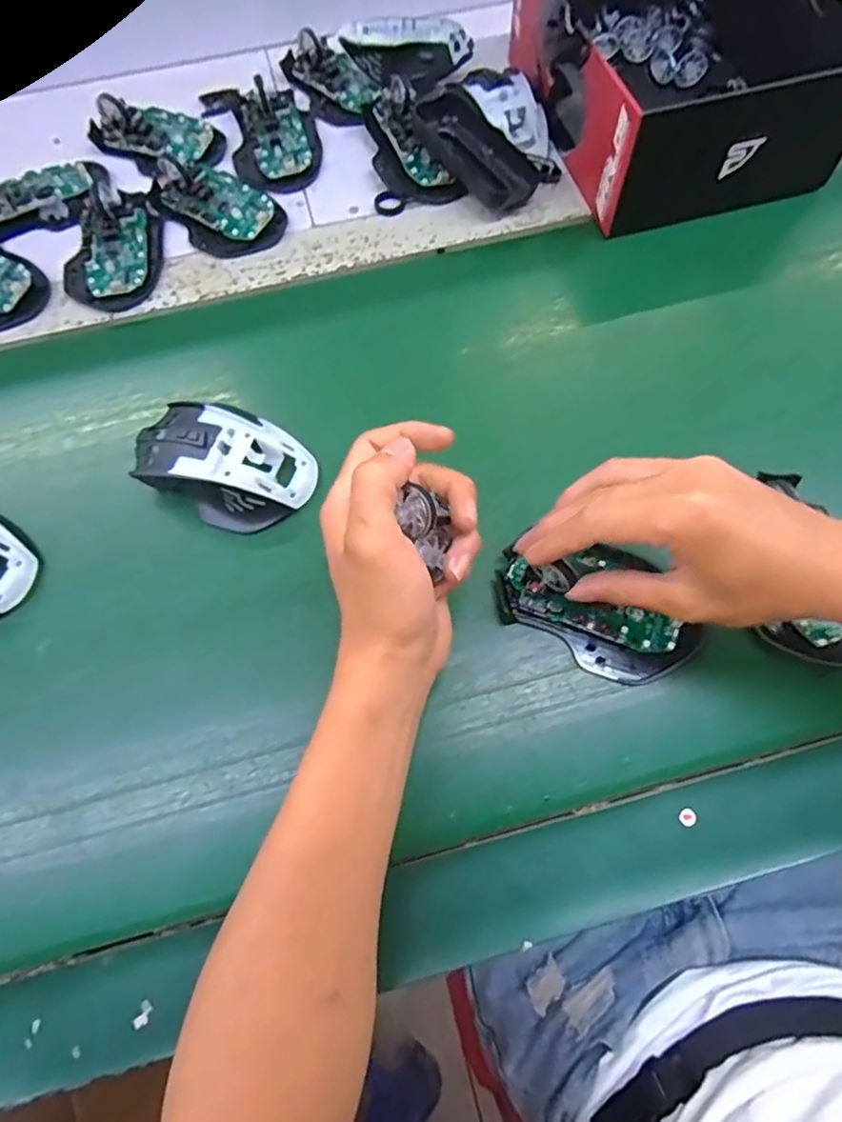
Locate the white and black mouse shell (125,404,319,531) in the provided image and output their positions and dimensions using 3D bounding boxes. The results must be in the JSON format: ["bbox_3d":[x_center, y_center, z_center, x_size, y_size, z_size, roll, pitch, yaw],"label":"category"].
[{"bbox_3d":[-0.126,-0.062,0.372,0.111,0.034,0.068,22,71,10],"label":"white and black mouse shell"}]

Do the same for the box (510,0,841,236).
[{"bbox_3d":[0.197,-0.399,0.468,0.192,0.087,0.254,-13,69,-4],"label":"box"}]

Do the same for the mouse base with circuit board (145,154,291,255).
[{"bbox_3d":[-0.168,-0.288,0.467,0.117,0.028,0.063,35,73,14],"label":"mouse base with circuit board"}]

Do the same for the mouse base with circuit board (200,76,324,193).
[{"bbox_3d":[-0.133,-0.377,0.503,0.079,0.027,0.140,-26,70,-8],"label":"mouse base with circuit board"}]

